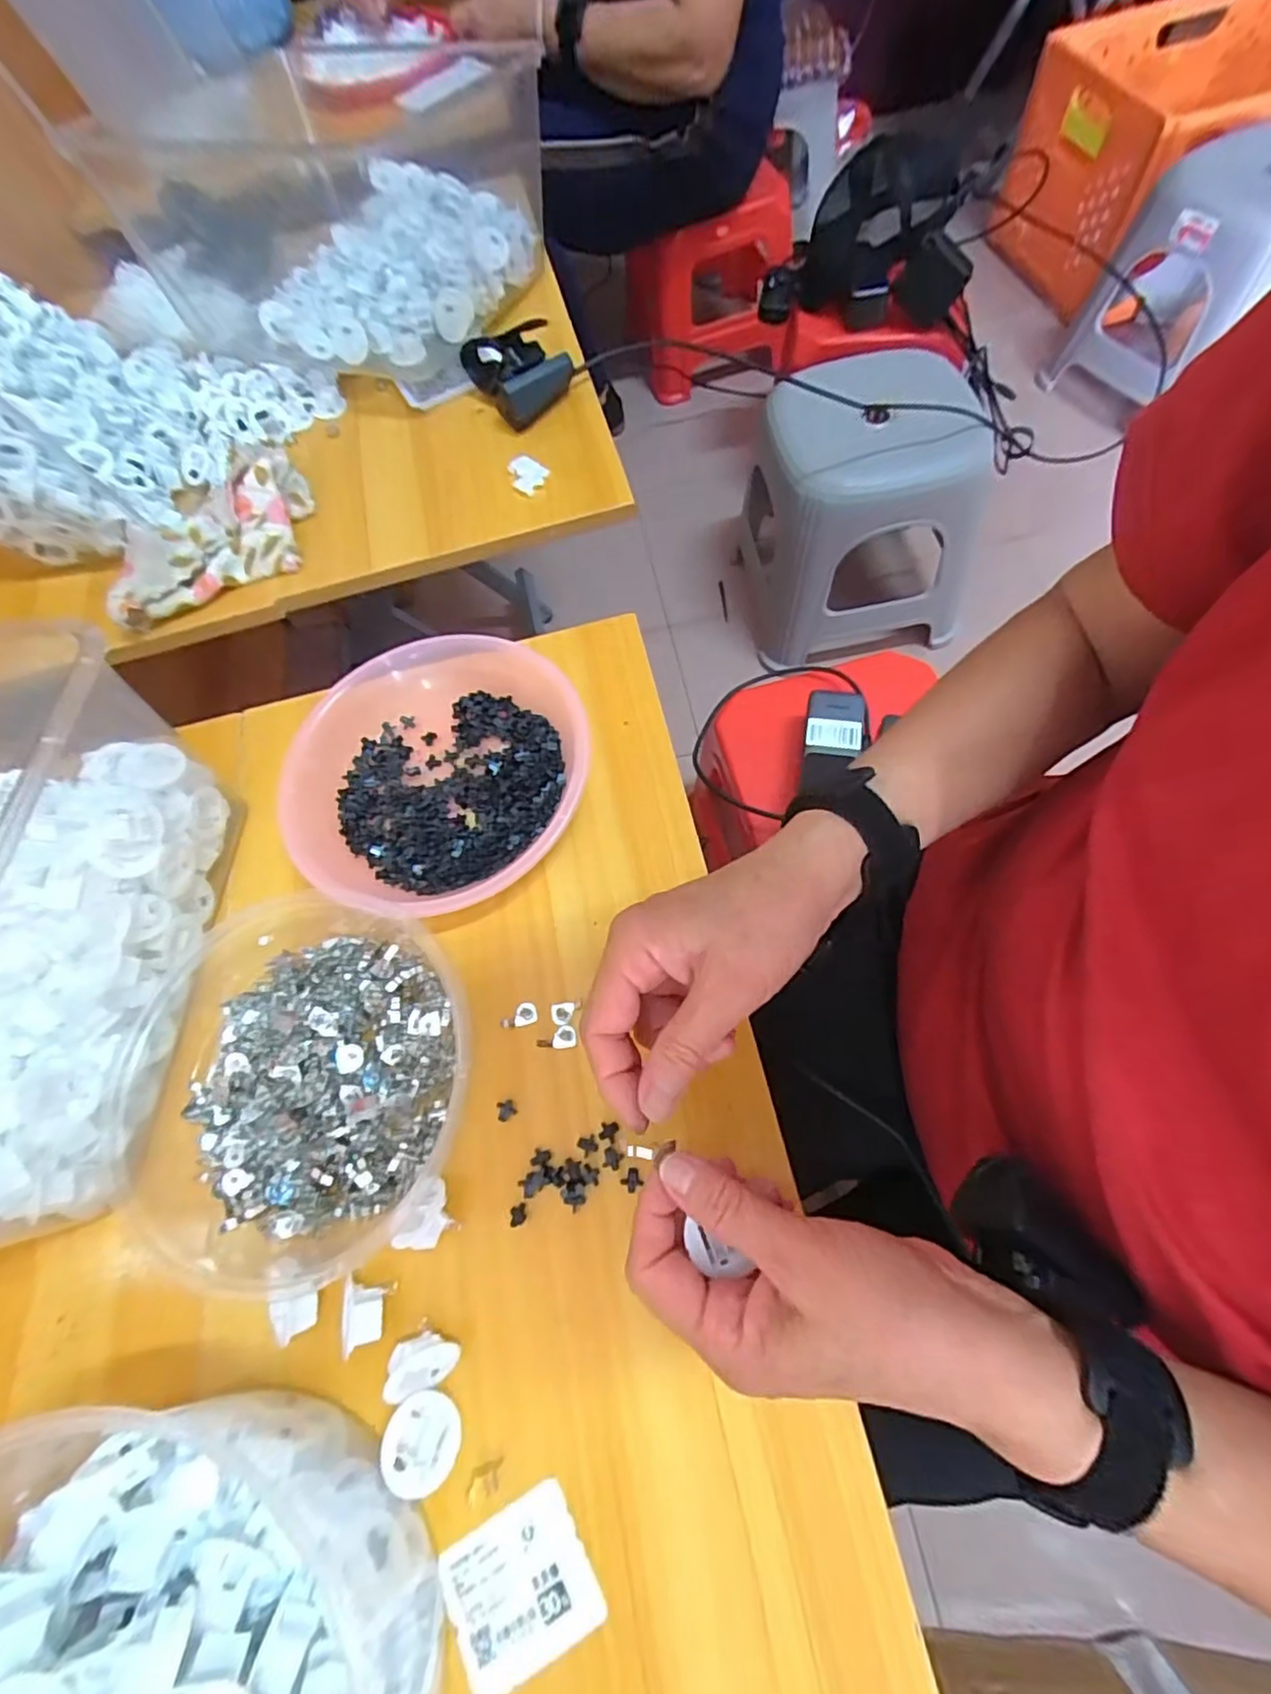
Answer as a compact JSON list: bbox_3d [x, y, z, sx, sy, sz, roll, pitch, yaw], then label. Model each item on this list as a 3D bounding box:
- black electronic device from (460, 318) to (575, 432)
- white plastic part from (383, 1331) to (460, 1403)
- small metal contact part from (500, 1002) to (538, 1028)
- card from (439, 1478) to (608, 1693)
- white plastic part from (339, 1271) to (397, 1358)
[{"bbox_3d":[-0.109,-0.431,0.565,0.072,0.058,0.085,-38,68,-10],"label":"black electronic device"},{"bbox_3d":[-0.095,0.230,0.286,0.030,0.018,0.021,-22,66,-3],"label":"white plastic part"},{"bbox_3d":[-0.065,0.093,0.353,0.020,0.004,0.012,-13,66,0],"label":"small metal contact part"},{"bbox_3d":[-0.047,0.306,0.264,0.060,0.004,0.048,-32,62,-5],"label":"card"},{"bbox_3d":[-0.126,0.217,0.297,0.020,0.019,0.028,-3,66,5],"label":"white plastic part"}]

